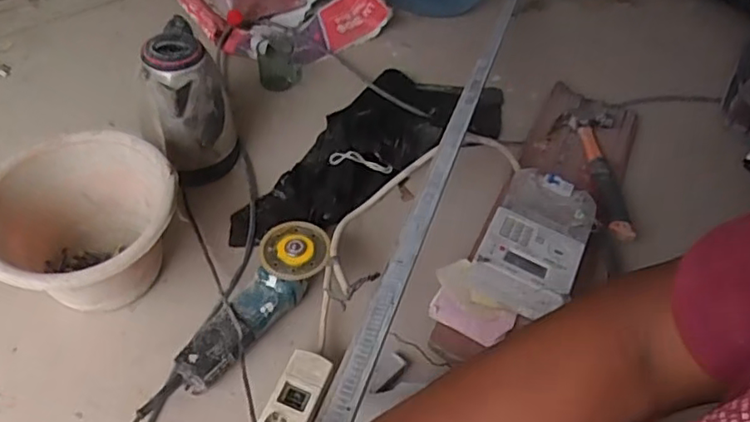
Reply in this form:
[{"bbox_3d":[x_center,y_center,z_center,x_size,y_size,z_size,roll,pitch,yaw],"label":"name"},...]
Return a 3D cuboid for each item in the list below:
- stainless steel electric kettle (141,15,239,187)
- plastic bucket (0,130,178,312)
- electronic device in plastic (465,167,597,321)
[{"bbox_3d":[-0.305,-0.183,0.986,0.131,0.232,0.161,-15,53,-17],"label":"stainless steel electric kettle"},{"bbox_3d":[-0.386,0.033,0.819,0.235,0.163,0.236,2,50,-3],"label":"plastic bucket"},{"bbox_3d":[0.237,0.047,0.896,0.136,0.082,0.220,23,51,13],"label":"electronic device in plastic"}]

